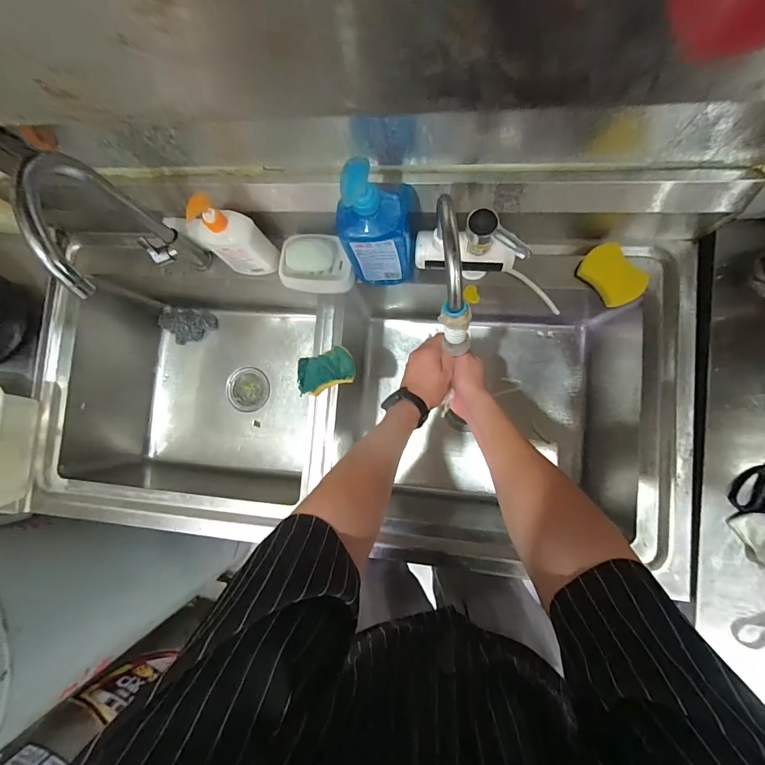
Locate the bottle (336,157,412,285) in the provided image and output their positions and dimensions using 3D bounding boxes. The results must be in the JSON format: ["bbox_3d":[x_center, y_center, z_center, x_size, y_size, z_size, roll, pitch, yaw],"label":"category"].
[{"bbox_3d":[-0.007,-0.216,0.551,0.103,0.246,0.072,-2,86,7],"label":"bottle"}]

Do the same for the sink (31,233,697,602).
[{"bbox_3d":[-0.073,0.024,0.812,1.165,0.304,0.557,5,87,7],"label":"sink"}]

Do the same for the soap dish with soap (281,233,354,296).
[{"bbox_3d":[-0.114,-0.206,0.663,0.127,0.034,0.090,6,87,7],"label":"soap dish with soap"}]

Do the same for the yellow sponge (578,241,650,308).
[{"bbox_3d":[0.369,-0.172,0.605,0.070,0.025,0.097,-36,83,3],"label":"yellow sponge"}]

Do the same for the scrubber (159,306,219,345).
[{"bbox_3d":[-0.508,-0.149,0.982,0.141,0.032,0.089,4,87,7],"label":"scrubber"}]

